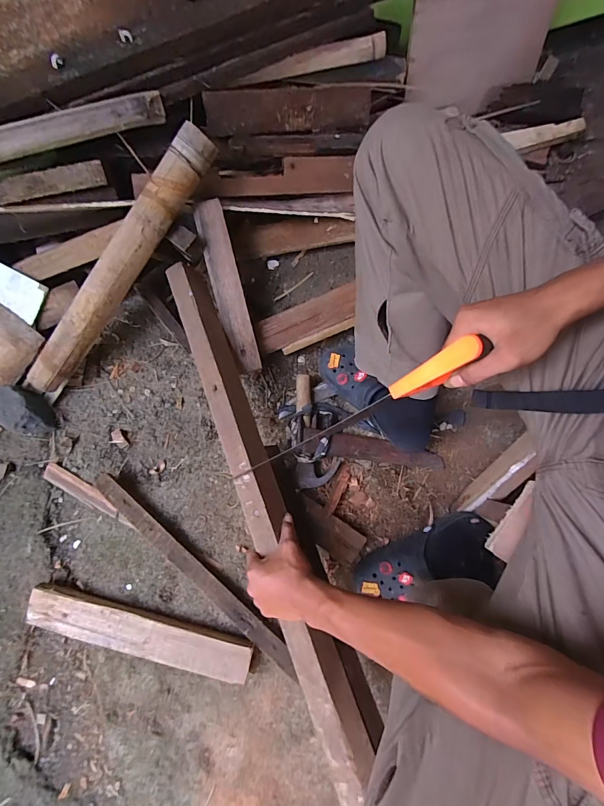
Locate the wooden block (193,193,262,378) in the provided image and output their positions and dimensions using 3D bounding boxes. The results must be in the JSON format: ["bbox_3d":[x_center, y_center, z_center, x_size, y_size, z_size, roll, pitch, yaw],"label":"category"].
[{"bbox_3d":[-0.135,-0.209,0.686,0.055,0.017,0.305,-14,97,-2],"label":"wooden block"}]

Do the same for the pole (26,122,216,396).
[{"bbox_3d":[-0.324,-0.229,0.655,0.057,0.047,0.531,42,101,9],"label":"pole"}]

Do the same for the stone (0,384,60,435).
[{"bbox_3d":[-0.543,0.013,0.726,0.128,0.071,0.079,18,79,5],"label":"stone"}]

